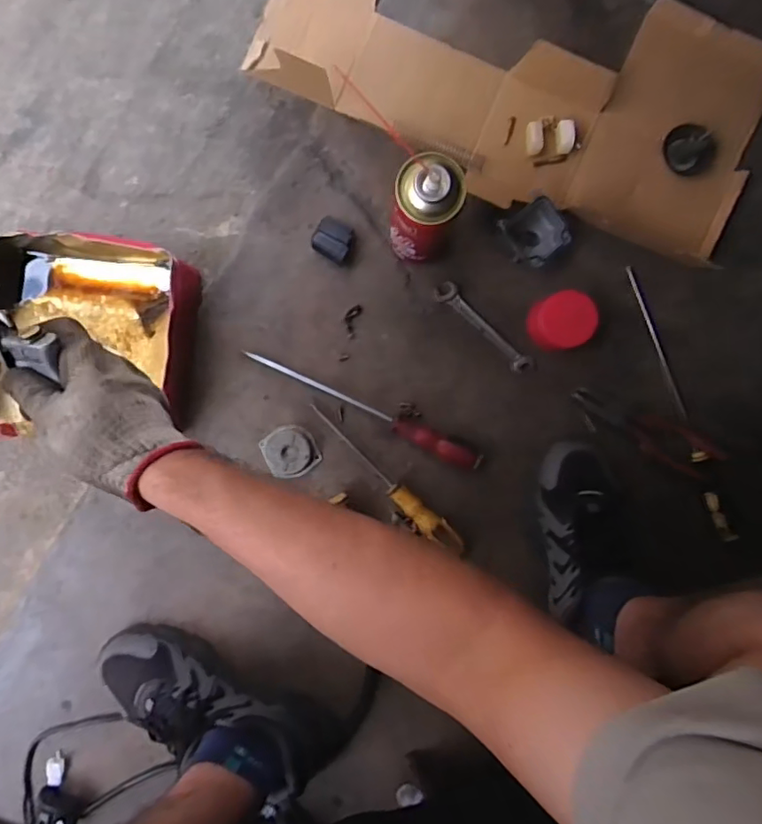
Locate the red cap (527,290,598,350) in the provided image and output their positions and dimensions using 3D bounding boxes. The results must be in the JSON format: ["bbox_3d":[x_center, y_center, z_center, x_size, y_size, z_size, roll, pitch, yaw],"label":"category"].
[{"bbox_3d":[0.206,-0.102,0.622,0.054,0.080,0.059,0,93,-1],"label":"red cap"}]

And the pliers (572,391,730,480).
[{"bbox_3d":[0.319,0.026,0.653,0.192,0.019,0.049,27,92,-2],"label":"pliers"}]

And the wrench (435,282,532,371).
[{"bbox_3d":[0.125,-0.101,0.658,0.150,0.010,0.025,42,92,-2],"label":"wrench"}]

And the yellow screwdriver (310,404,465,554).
[{"bbox_3d":[0.009,0.077,0.645,0.028,0.026,0.235,-43,93,1],"label":"yellow screwdriver"}]

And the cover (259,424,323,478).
[{"bbox_3d":[-0.107,0.047,0.646,0.060,0.017,0.061,0,93,-1],"label":"cover"}]

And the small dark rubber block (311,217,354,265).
[{"bbox_3d":[-0.055,-0.200,0.634,0.045,0.023,0.045,24,92,-2],"label":"small dark rubber block"}]

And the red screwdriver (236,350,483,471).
[{"bbox_3d":[-0.020,-0.005,0.649,0.299,0.026,0.024,27,92,1],"label":"red screwdriver"}]

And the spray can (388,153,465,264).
[{"bbox_3d":[0.041,-0.197,0.560,0.065,0.183,0.057,12,93,-1],"label":"spray can"}]

